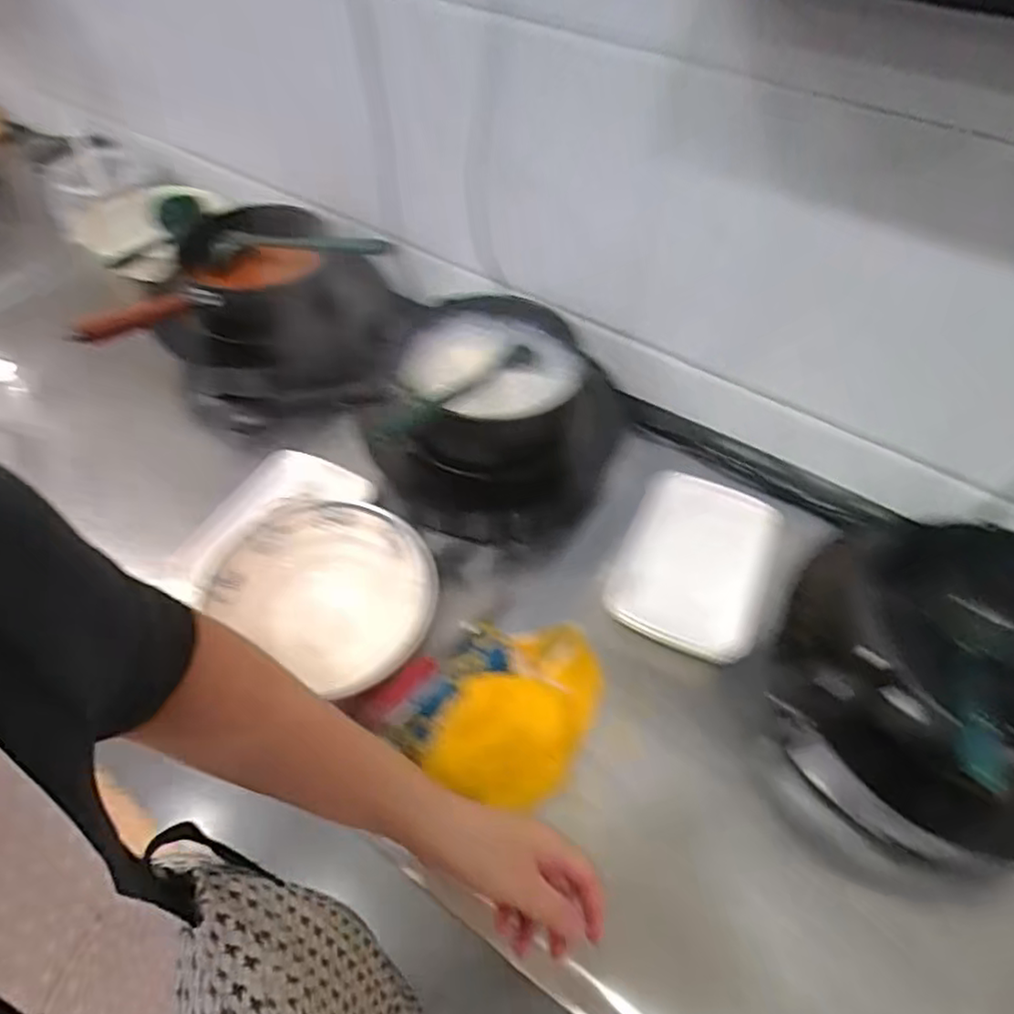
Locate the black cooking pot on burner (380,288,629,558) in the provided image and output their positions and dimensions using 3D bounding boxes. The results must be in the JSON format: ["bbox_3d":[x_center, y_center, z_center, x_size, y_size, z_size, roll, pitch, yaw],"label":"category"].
[{"bbox_3d":[0.005,-0.111,0.754,0.240,0.158,0.247,0,51,0],"label":"black cooking pot on burner"}]

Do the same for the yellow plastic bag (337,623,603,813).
[{"bbox_3d":[-0.015,0.177,0.618,0.192,0.042,0.203,28,56,20],"label":"yellow plastic bag"}]

